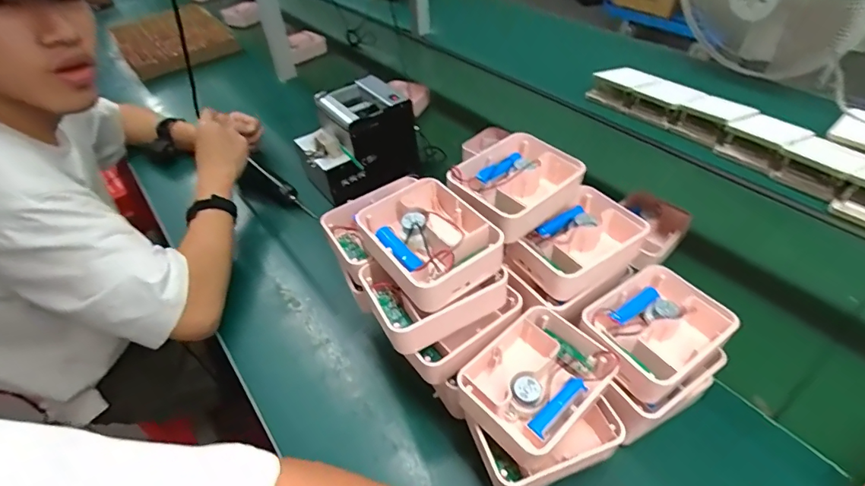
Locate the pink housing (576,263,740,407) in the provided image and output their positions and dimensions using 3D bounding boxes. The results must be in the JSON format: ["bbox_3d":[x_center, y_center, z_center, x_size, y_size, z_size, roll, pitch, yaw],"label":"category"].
[{"bbox_3d":[0.227,0.086,0.451,0.138,0.050,0.104,-26,48,-20],"label":"pink housing"}]

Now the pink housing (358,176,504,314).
[{"bbox_3d":[0.000,-0.002,0.440,0.113,0.044,0.131,-26,48,-20],"label":"pink housing"}]

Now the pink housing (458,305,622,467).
[{"bbox_3d":[0.099,0.131,0.425,0.126,0.051,0.100,-34,51,-27],"label":"pink housing"}]

